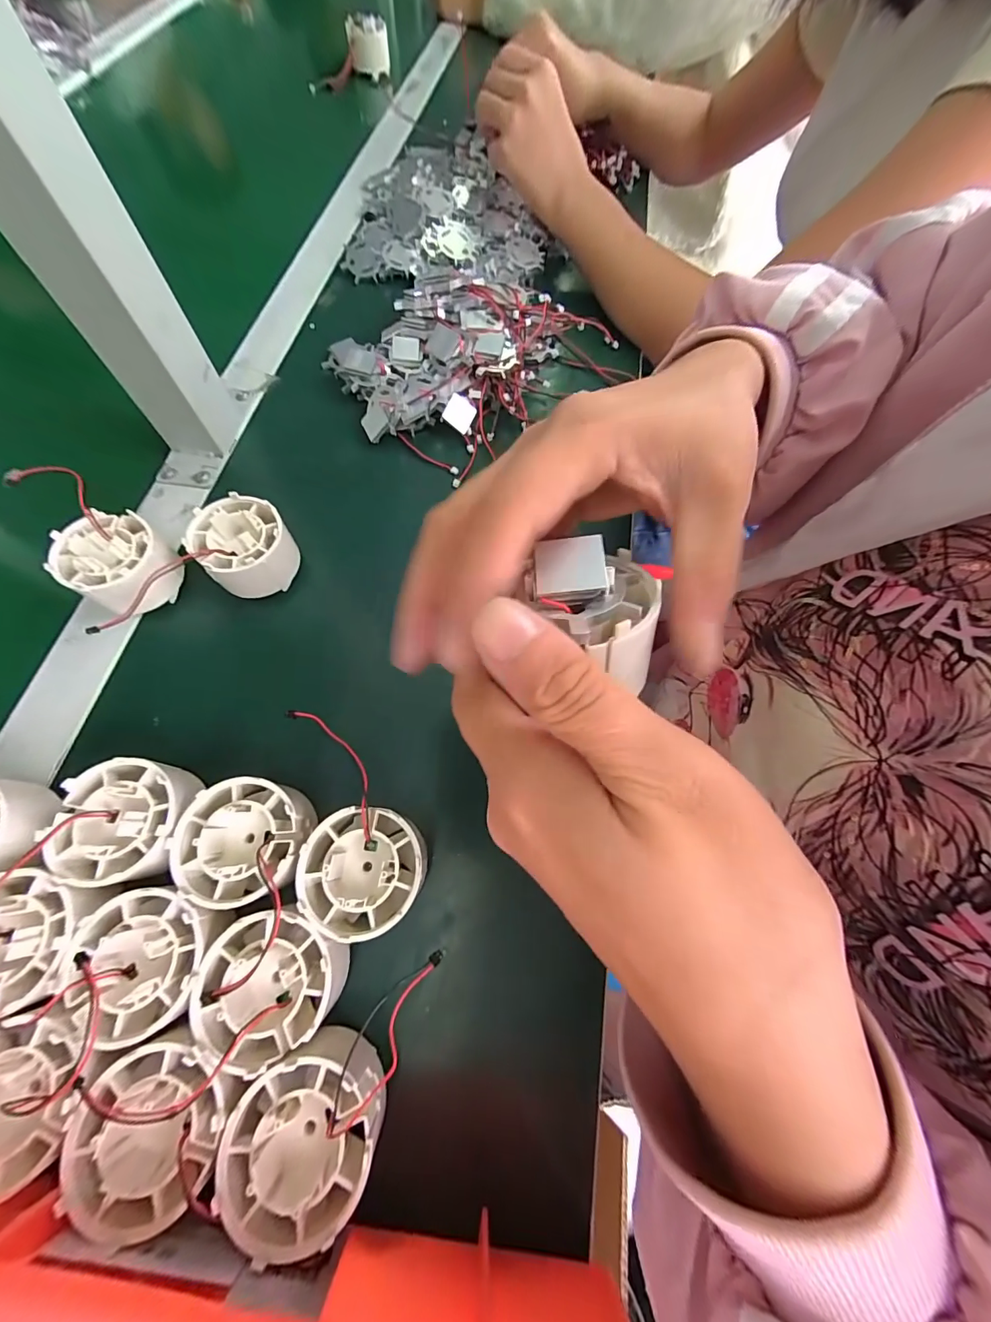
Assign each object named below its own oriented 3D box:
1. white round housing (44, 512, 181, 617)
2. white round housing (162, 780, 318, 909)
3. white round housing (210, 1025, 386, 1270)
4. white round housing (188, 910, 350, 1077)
[{"bbox_3d":[-0.216,-0.053,0.250,0.058,0.040,0.050,41,72,12],"label":"white round housing"},{"bbox_3d":[-0.112,0.081,0.194,0.052,0.026,0.049,0,69,-3],"label":"white round housing"},{"bbox_3d":[-0.069,0.174,0.158,0.050,0.031,0.052,1,68,-3],"label":"white round housing"},{"bbox_3d":[-0.090,0.131,0.178,0.050,0.035,0.050,1,68,-3],"label":"white round housing"}]

